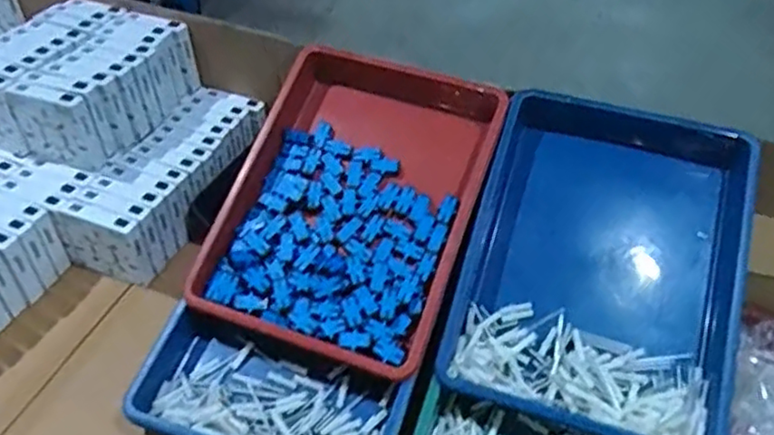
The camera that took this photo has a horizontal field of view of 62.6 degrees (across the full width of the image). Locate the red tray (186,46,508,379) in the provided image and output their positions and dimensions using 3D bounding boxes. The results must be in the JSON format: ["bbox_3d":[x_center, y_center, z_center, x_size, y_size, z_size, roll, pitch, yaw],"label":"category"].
[{"bbox_3d":[-0.031,-0.028,0.652,0.236,0.082,0.336,17,64,11],"label":"red tray"}]

